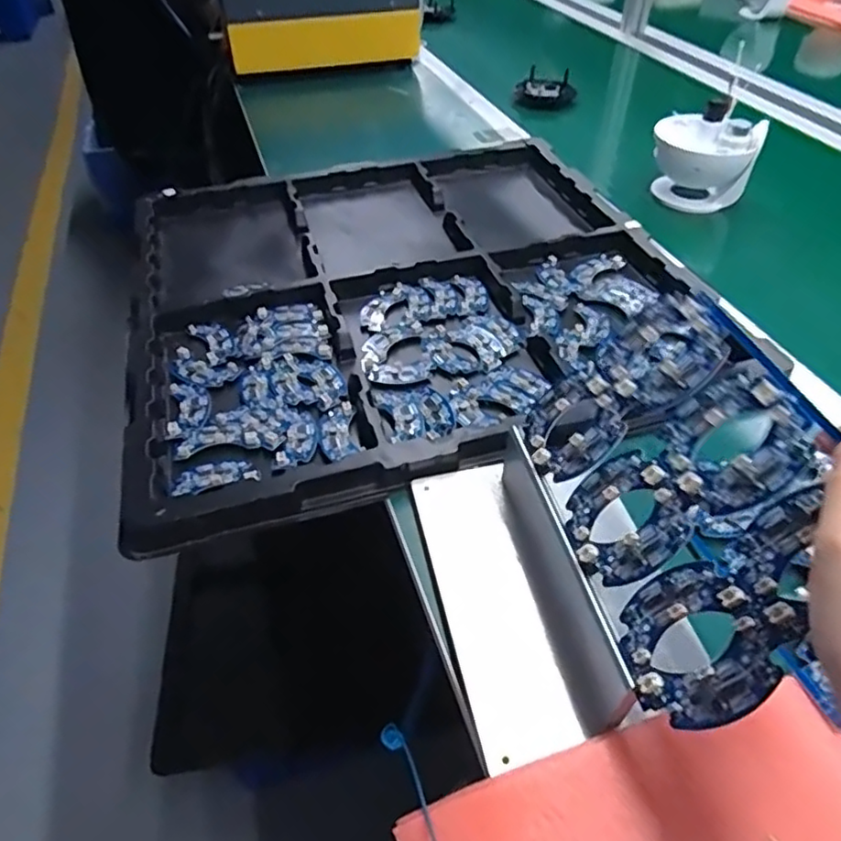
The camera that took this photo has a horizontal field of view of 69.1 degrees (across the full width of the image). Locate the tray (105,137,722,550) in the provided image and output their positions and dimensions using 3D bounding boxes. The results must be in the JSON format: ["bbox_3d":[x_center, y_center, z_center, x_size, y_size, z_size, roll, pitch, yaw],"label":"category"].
[{"bbox_3d":[-0.021,-0.140,0.629,0.512,0.041,0.526,-10,47,-10],"label":"tray"}]

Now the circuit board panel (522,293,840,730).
[{"bbox_3d":[0.131,0.033,0.306,0.007,0.128,0.204,26,33,-37],"label":"circuit board panel"}]

